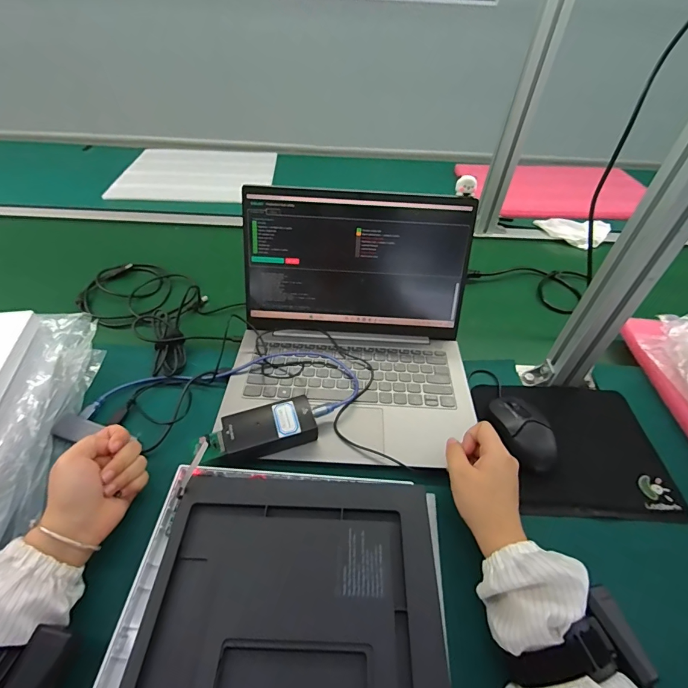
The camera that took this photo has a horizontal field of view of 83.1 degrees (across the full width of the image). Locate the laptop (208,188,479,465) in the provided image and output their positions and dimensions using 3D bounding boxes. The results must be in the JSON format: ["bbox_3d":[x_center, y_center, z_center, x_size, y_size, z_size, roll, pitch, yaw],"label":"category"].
[{"bbox_3d":[0.012,-0.033,0.489,0.319,0.209,0.284,2,40,1],"label":"laptop"}]

